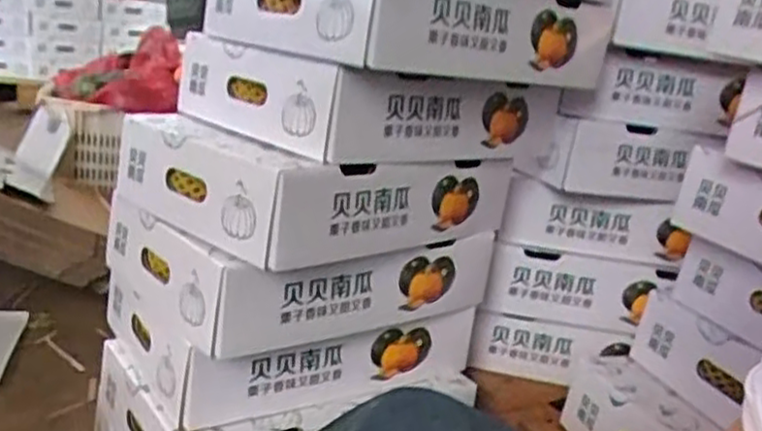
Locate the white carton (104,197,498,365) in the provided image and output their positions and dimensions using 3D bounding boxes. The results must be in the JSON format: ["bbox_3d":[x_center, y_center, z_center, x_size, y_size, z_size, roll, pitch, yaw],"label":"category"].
[{"bbox_3d":[-0.084,0.038,0.806,0.353,0.089,0.268,-7,21,-42],"label":"white carton"}]

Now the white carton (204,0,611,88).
[{"bbox_3d":[0.049,-0.207,0.758,0.388,0.088,0.241,-7,22,-43],"label":"white carton"}]

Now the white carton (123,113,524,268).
[{"bbox_3d":[-0.066,-0.047,0.786,0.266,0.089,0.347,21,20,39],"label":"white carton"}]

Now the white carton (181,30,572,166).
[{"bbox_3d":[0.007,-0.127,0.801,0.356,0.090,0.274,-7,21,-42],"label":"white carton"}]

